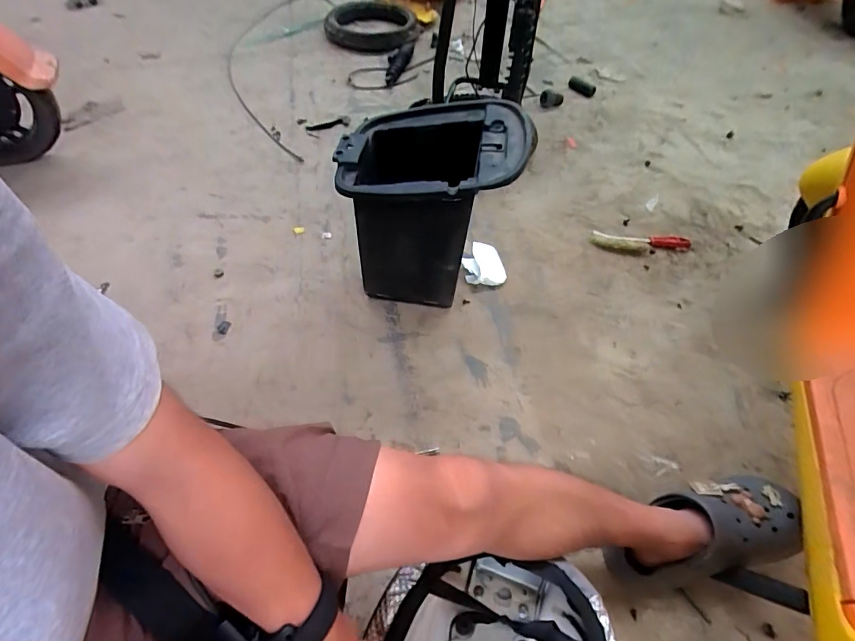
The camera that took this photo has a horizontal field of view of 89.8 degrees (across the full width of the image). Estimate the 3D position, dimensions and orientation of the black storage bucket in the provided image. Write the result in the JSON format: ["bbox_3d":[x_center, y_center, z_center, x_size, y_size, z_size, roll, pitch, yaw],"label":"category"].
[{"bbox_3d":[0.001,-0.186,0.790,0.285,0.338,0.214,2,54,1],"label":"black storage bucket"}]

